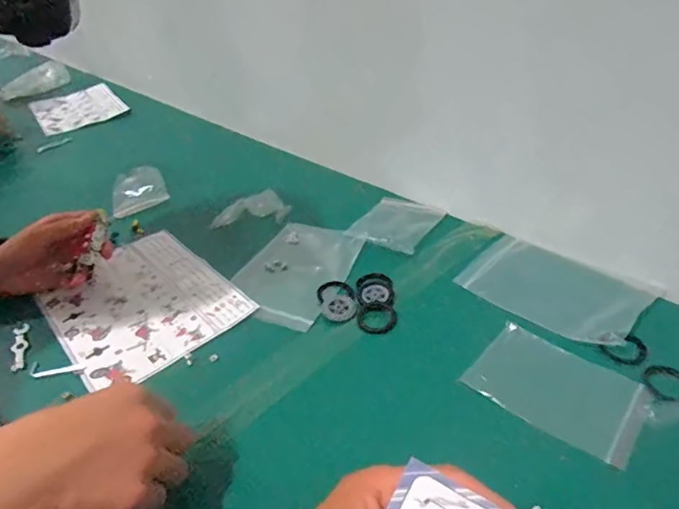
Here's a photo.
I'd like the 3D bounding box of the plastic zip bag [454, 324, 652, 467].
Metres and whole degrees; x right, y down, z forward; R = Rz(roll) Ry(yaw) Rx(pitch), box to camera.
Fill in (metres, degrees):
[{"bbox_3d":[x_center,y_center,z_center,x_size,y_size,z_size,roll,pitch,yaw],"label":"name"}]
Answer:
[{"bbox_3d":[0.177,0.109,0.408,0.125,0.005,0.085,26,47,33],"label":"plastic zip bag"}]

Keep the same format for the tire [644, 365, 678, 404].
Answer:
[{"bbox_3d":[0.270,0.106,0.407,0.037,0.005,0.037,-3,35,2],"label":"tire"}]

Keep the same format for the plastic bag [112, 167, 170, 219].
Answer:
[{"bbox_3d":[-0.295,-0.097,0.733,0.075,0.024,0.083,-18,37,-18],"label":"plastic bag"}]

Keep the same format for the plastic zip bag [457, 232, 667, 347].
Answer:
[{"bbox_3d":[0.212,0.031,0.501,0.106,0.013,0.162,-33,44,-33],"label":"plastic zip bag"}]

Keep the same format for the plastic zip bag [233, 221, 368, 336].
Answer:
[{"bbox_3d":[-0.051,0.015,0.562,0.120,0.016,0.159,13,39,24],"label":"plastic zip bag"}]

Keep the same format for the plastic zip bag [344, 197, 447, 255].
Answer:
[{"bbox_3d":[0.071,-0.039,0.612,0.081,0.014,0.110,16,40,27],"label":"plastic zip bag"}]

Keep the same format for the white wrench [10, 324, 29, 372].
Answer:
[{"bbox_3d":[-0.313,0.088,0.490,0.013,0.005,0.066,-18,37,-18],"label":"white wrench"}]

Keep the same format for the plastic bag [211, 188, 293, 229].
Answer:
[{"bbox_3d":[-0.115,-0.056,0.677,0.100,0.022,0.065,-29,42,-30],"label":"plastic bag"}]

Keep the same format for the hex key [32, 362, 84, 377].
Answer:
[{"bbox_3d":[-0.261,0.107,0.463,0.048,0.007,0.013,-3,35,4],"label":"hex key"}]

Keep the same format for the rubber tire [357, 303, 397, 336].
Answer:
[{"bbox_3d":[0.037,0.063,0.491,0.038,0.005,0.040,-3,35,2],"label":"rubber tire"}]

